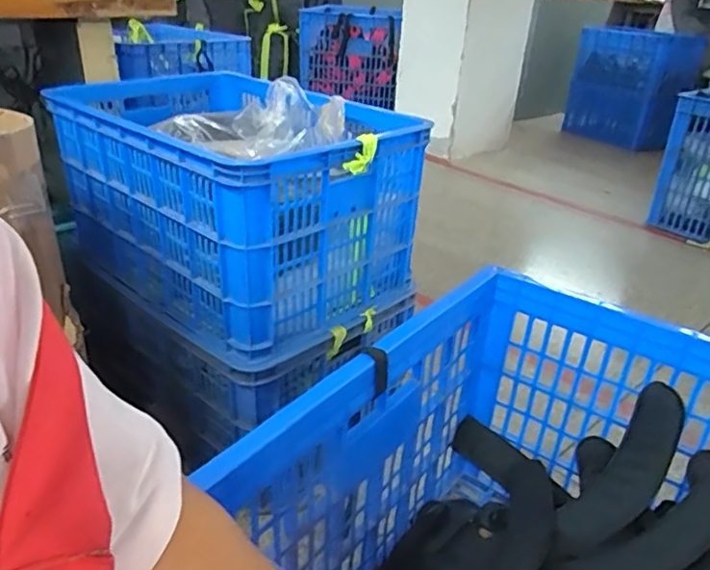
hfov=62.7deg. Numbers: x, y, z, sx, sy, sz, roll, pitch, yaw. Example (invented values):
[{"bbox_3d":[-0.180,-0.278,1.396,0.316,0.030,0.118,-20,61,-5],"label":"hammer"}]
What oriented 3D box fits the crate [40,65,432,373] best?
[{"bbox_3d":[-0.234,-0.173,1.062,0.613,0.309,0.383,25,35,35],"label":"crate"}]

